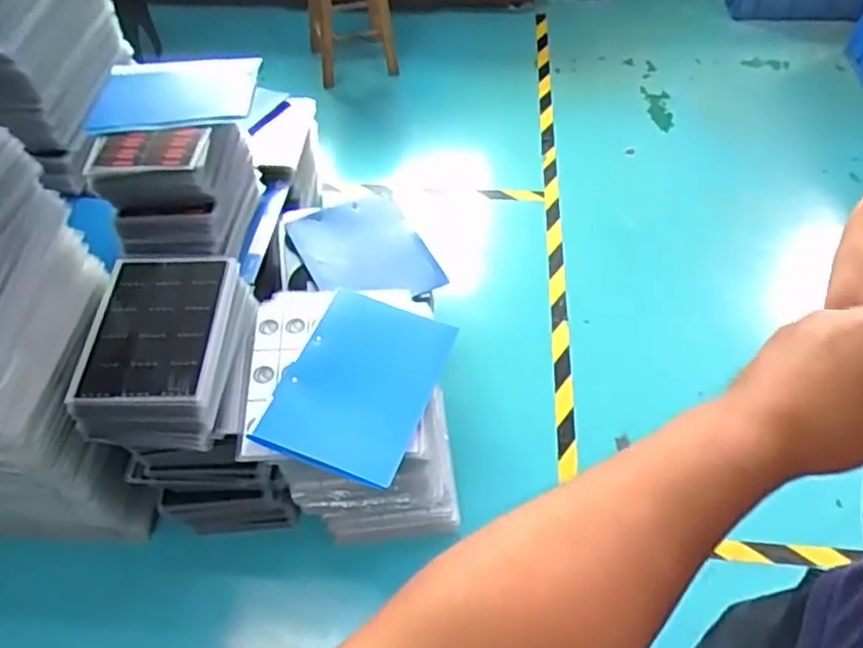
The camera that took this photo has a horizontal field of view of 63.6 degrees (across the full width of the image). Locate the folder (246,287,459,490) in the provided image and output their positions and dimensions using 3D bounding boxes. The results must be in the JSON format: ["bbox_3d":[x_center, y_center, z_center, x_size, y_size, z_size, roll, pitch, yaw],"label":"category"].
[{"bbox_3d":[-0.114,0.093,1.112,0.226,0.032,0.297,19,63,12],"label":"folder"}]

